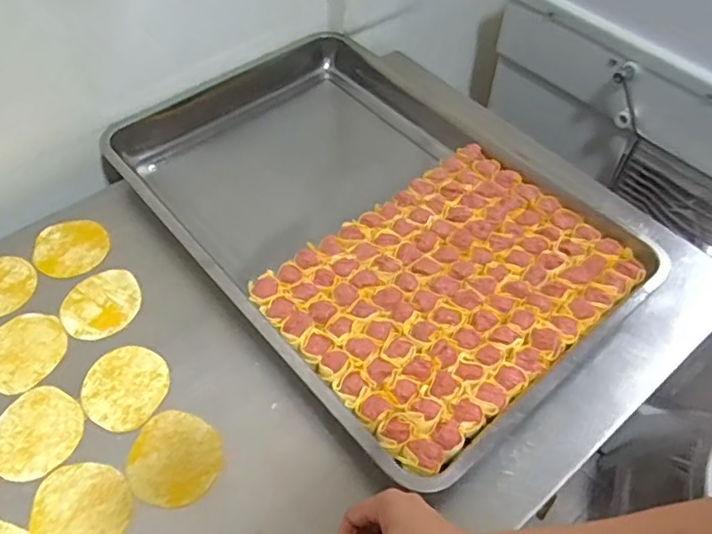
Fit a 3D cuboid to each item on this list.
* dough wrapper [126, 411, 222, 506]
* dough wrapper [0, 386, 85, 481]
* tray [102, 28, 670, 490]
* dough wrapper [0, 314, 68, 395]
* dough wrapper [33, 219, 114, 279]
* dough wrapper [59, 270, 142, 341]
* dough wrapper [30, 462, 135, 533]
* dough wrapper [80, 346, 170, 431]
[{"bbox_3d":[-0.165,0.174,0.535,0.081,0.005,0.081,11,52,6],"label":"dough wrapper"},{"bbox_3d":[-0.301,0.154,0.548,0.084,0.004,0.081,1,51,-2],"label":"dough wrapper"},{"bbox_3d":[0.001,-0.070,0.707,0.401,0.062,0.607,-34,61,-26],"label":"tray"},{"bbox_3d":[-0.342,0.086,0.603,0.081,0.006,0.083,1,51,-2],"label":"dough wrapper"},{"bbox_3d":[-0.333,-0.023,0.685,0.083,0.005,0.076,0,60,0],"label":"dough wrapper"},{"bbox_3d":[-0.278,0.041,0.637,0.083,0.004,0.084,-13,54,-11],"label":"dough wrapper"},{"bbox_3d":[-0.237,0.210,0.504,0.086,0.004,0.080,9,51,4],"label":"dough wrapper"},{"bbox_3d":[-0.229,0.117,0.579,0.080,0.004,0.082,1,51,-2],"label":"dough wrapper"}]

